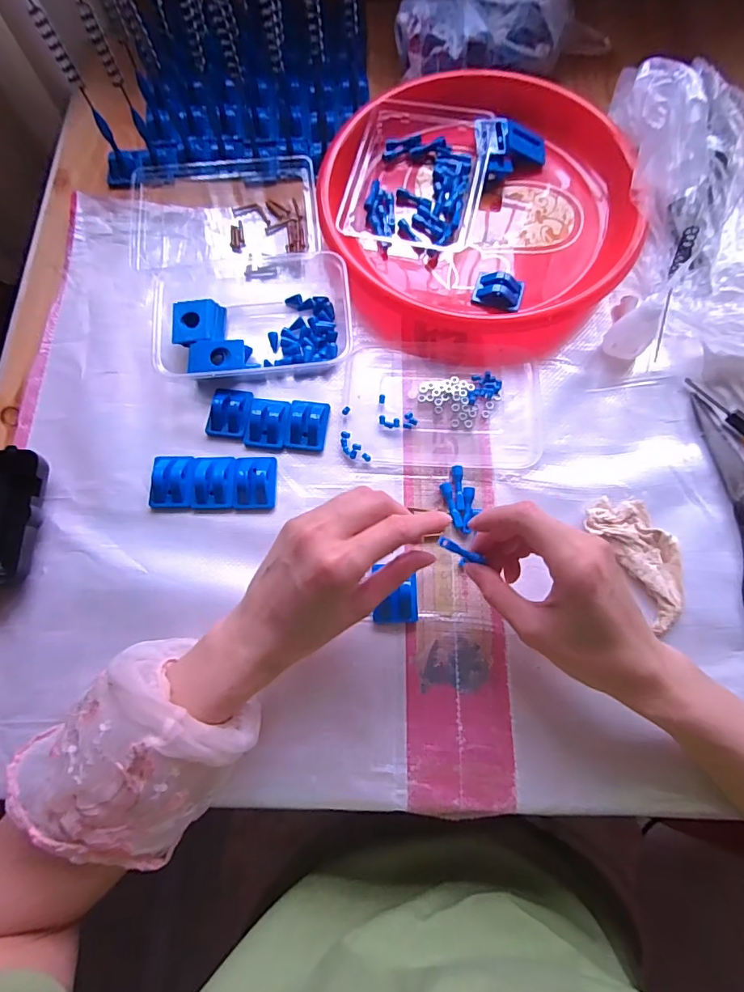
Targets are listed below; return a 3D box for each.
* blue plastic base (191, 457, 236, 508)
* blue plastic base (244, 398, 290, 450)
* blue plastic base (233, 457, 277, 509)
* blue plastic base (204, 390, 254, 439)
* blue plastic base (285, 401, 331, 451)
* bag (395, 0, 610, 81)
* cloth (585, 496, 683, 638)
[{"bbox_3d":[-0.129,-0.012,0.381,0.035,0.013,0.043,0,72,1],"label":"blue plastic base"},{"bbox_3d":[-0.088,-0.063,0.396,0.035,0.013,0.044,7,73,3],"label":"blue plastic base"},{"bbox_3d":[-0.096,-0.012,0.383,0.032,0.013,0.044,0,72,1],"label":"blue plastic base"},{"bbox_3d":[-0.122,-0.073,0.399,0.034,0.015,0.043,7,73,3],"label":"blue plastic base"},{"bbox_3d":[-0.054,-0.061,0.395,0.032,0.012,0.043,7,73,3],"label":"blue plastic base"},{"bbox_3d":[0.137,-0.499,0.499,0.226,0.063,0.105,-21,73,-6],"label":"bag"},{"bbox_3d":[0.208,0.045,0.356,0.047,0.013,0.100,-25,74,-7],"label":"cloth"}]

